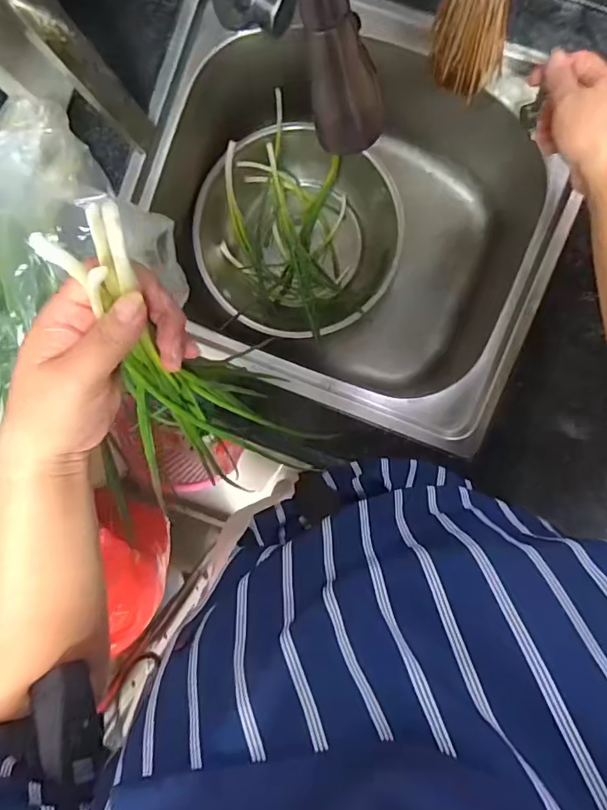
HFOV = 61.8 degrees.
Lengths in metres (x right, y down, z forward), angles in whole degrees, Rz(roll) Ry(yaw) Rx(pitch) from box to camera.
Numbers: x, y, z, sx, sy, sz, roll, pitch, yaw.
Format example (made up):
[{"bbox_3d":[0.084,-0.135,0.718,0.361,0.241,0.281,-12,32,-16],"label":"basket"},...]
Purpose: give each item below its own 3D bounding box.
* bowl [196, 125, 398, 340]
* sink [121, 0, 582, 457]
[{"bbox_3d":[-0.007,-0.220,0.694,0.261,0.084,0.240,0,94,4],"label":"bowl"},{"bbox_3d":[0.049,-0.222,0.627,0.441,0.210,0.413,21,95,3],"label":"sink"}]

